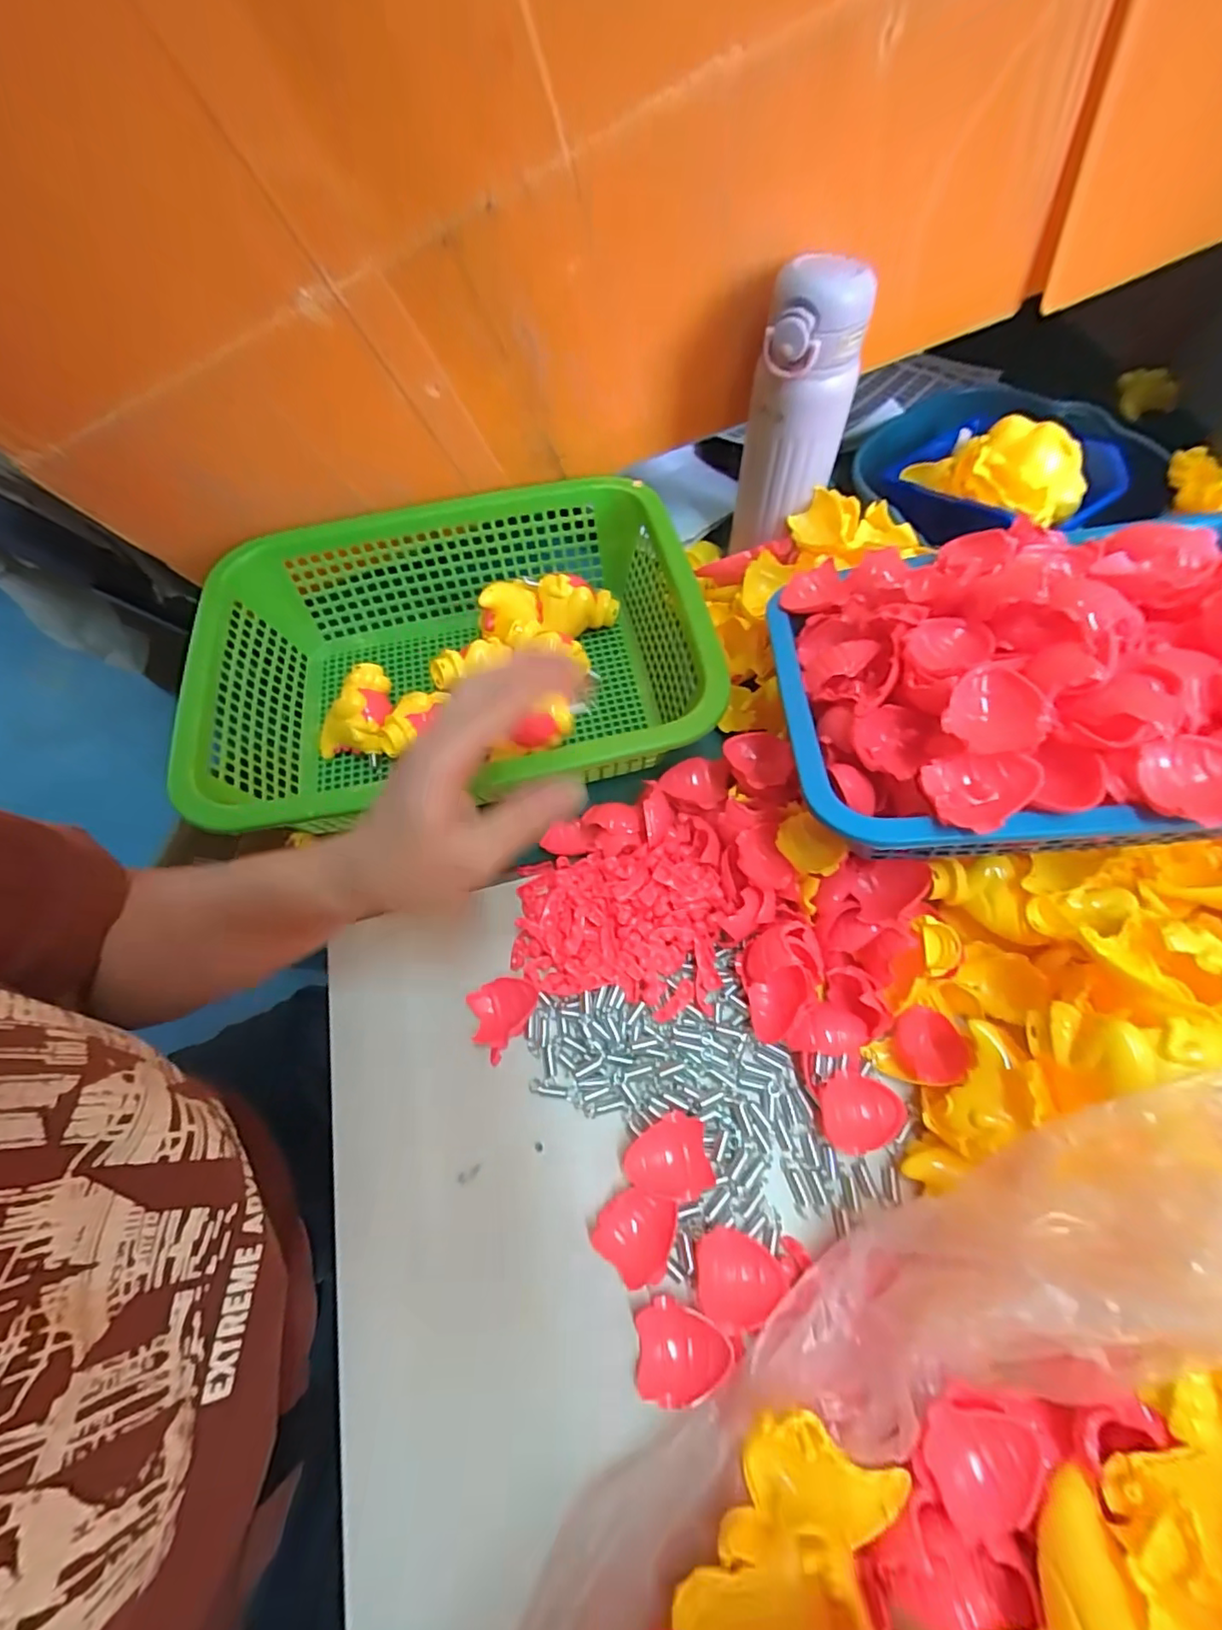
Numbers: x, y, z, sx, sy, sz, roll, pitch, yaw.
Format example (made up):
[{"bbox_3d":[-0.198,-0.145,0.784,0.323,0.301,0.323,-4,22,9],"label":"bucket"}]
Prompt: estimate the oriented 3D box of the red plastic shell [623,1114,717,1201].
[{"bbox_3d":[0.030,0.186,0.311,0.044,0.016,0.038,-8,63,0],"label":"red plastic shell"}]

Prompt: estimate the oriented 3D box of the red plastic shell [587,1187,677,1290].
[{"bbox_3d":[0.012,0.215,0.296,0.039,0.021,0.038,16,65,12],"label":"red plastic shell"}]

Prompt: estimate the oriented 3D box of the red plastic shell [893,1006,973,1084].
[{"bbox_3d":[0.183,0.131,0.327,0.037,0.014,0.041,-19,63,-6],"label":"red plastic shell"}]

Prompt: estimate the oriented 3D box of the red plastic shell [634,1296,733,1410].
[{"bbox_3d":[0.034,0.260,0.277,0.044,0.013,0.037,8,64,8],"label":"red plastic shell"}]

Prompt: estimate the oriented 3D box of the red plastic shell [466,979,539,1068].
[{"bbox_3d":[-0.067,0.123,0.358,0.044,0.027,0.038,-42,68,-16],"label":"red plastic shell"}]

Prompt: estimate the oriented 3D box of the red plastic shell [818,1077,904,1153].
[{"bbox_3d":[0.136,0.163,0.312,0.046,0.016,0.035,-1,63,4],"label":"red plastic shell"}]

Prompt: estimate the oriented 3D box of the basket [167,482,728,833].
[{"bbox_3d":[-0.111,-0.112,0.437,0.331,0.097,0.262,-12,63,-2],"label":"basket"}]

